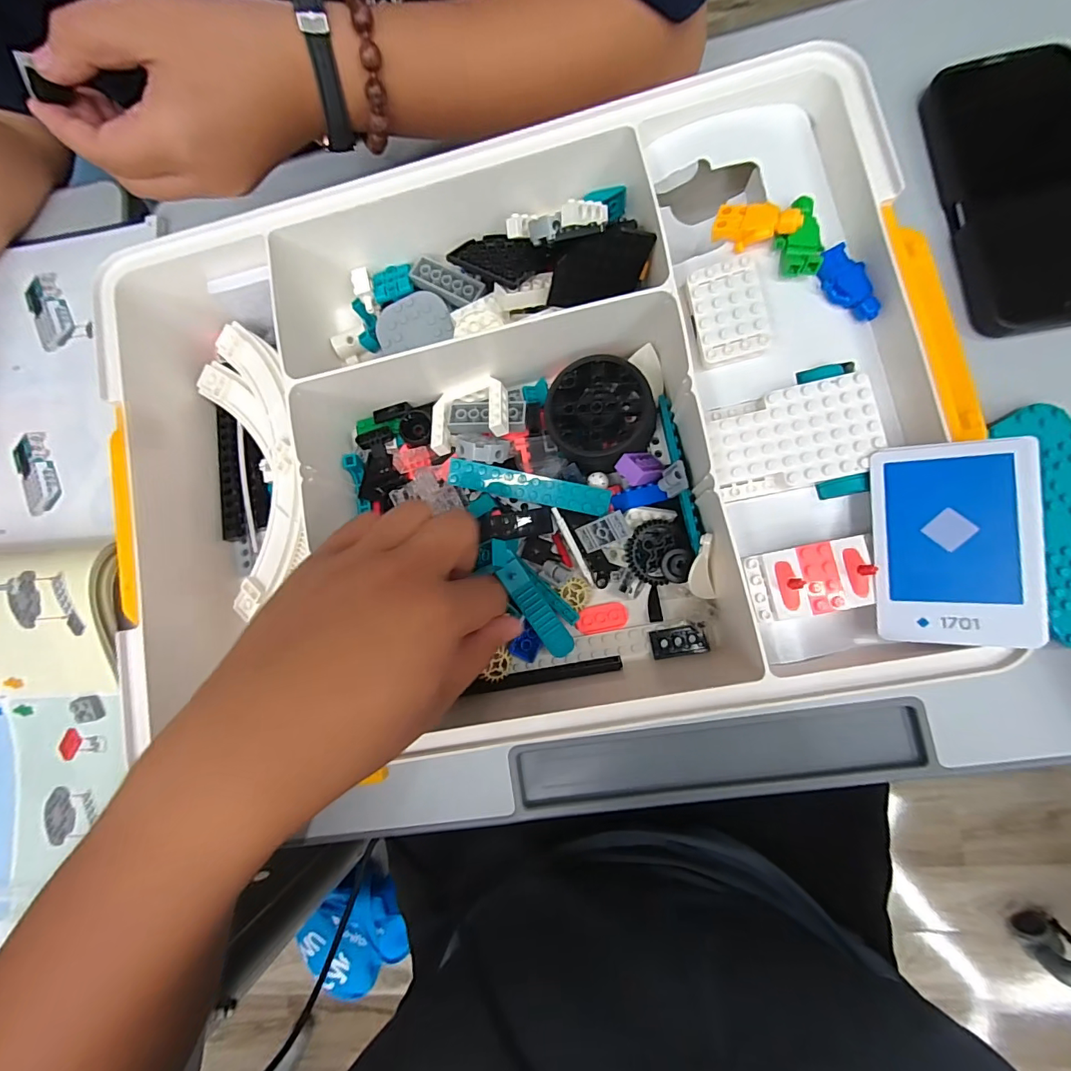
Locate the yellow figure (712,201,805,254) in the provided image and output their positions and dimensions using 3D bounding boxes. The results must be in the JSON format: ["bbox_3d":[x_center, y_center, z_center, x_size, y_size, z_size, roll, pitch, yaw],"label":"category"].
[{"bbox_3d":[0.108,-0.152,0.229,0.039,0.009,0.019,14,87,25],"label":"yellow figure"}]

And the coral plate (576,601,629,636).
[{"bbox_3d":[0.040,0.050,0.282,0.031,0.005,0.015,-13,83,6],"label":"coral plate"}]

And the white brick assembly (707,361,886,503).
[{"bbox_3d":[0.124,-0.050,0.228,0.074,0.015,0.062,-5,84,7],"label":"white brick assembly"}]

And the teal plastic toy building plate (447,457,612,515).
[{"bbox_3d":[-0.004,-0.028,0.268,0.094,0.010,0.014,12,87,8],"label":"teal plastic toy building plate"}]

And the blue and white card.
[{"bbox_3d":[0.180,0.003,0.200,0.056,0.004,0.085,-2,87,26],"label":"blue and white card"}]

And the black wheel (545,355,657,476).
[{"bbox_3d":[0.038,-0.069,0.267,0.060,0.021,0.060,-1,85,8],"label":"black wheel"}]

